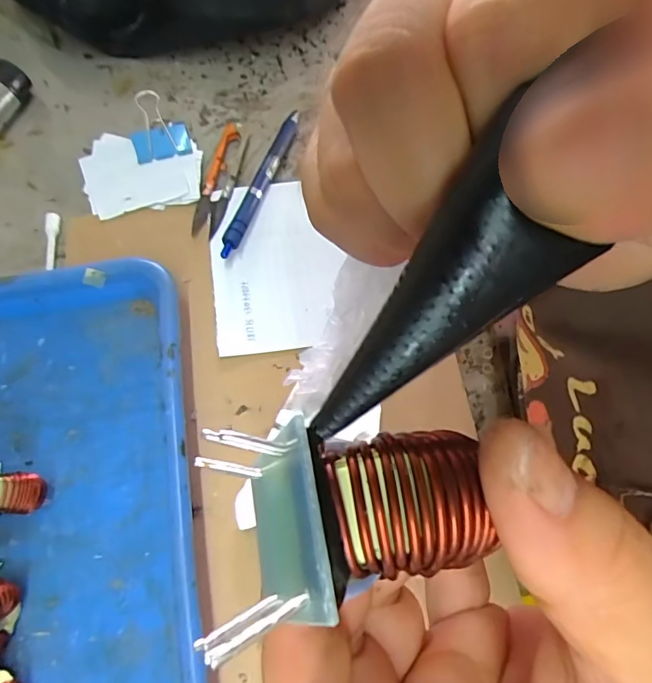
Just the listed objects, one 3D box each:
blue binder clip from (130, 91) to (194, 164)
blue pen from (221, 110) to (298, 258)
[{"bbox_3d":[-0.125,-0.157,0.364,0.041,0.033,0.040,-16,71,-7],"label":"blue binder clip"},{"bbox_3d":[-0.045,-0.118,0.356,0.013,0.014,0.137,18,66,5],"label":"blue pen"}]

